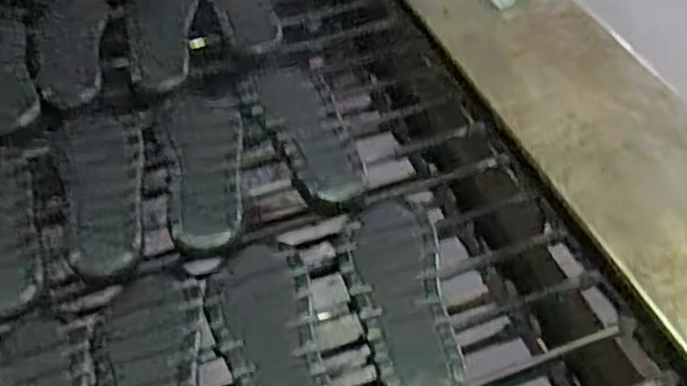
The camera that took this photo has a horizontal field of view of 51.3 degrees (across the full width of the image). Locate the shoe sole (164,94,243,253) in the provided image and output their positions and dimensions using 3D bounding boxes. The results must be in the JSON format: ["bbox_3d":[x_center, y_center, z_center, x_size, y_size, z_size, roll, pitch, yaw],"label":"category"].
[{"bbox_3d":[-0.169,-0.038,0.887,0.094,0.009,0.268,-8,48,-8],"label":"shoe sole"}]

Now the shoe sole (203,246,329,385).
[{"bbox_3d":[-0.068,0.155,0.710,0.100,0.016,0.262,-13,49,-12],"label":"shoe sole"}]

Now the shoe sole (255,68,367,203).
[{"bbox_3d":[-0.049,-0.090,0.928,0.089,0.020,0.281,-12,49,-11],"label":"shoe sole"}]

